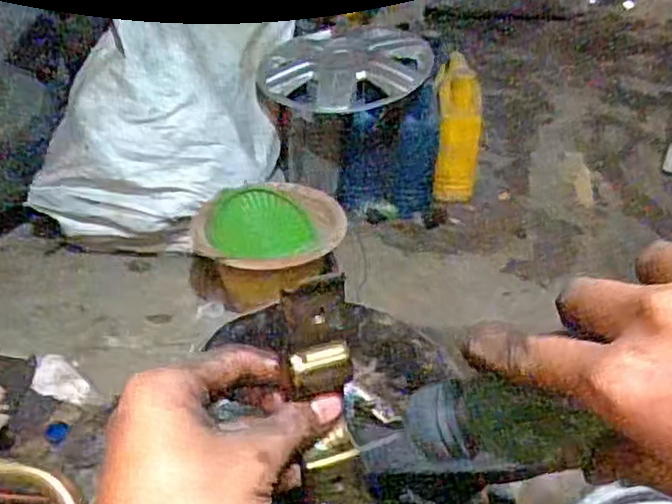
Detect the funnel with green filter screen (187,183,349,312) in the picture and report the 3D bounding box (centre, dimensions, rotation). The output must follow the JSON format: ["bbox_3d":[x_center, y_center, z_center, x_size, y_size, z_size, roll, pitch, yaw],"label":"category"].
[{"bbox_3d":[-0.114,0.001,1.215,0.255,0.159,0.204,-22,43,-30],"label":"funnel with green filter screen"}]

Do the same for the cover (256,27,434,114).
[{"bbox_3d":[0.020,-0.390,1.421,0.349,0.059,0.319,19,48,29],"label":"cover"}]

